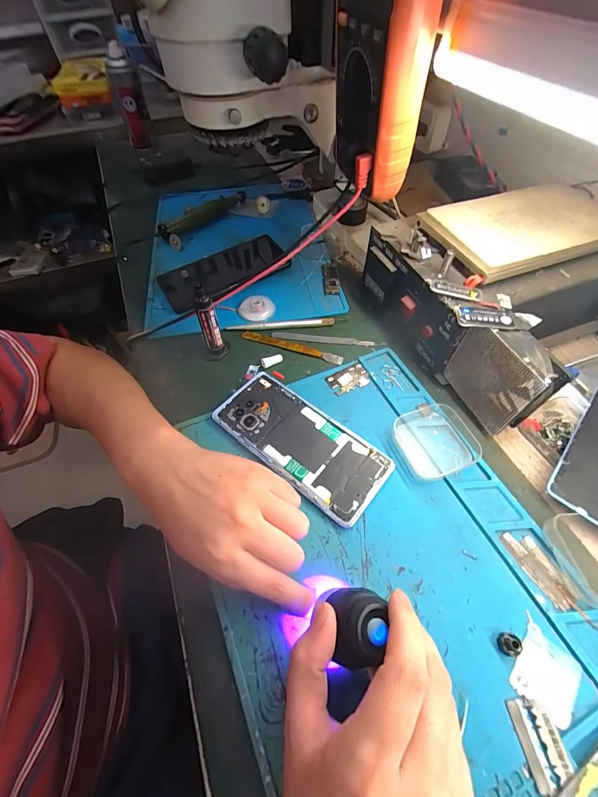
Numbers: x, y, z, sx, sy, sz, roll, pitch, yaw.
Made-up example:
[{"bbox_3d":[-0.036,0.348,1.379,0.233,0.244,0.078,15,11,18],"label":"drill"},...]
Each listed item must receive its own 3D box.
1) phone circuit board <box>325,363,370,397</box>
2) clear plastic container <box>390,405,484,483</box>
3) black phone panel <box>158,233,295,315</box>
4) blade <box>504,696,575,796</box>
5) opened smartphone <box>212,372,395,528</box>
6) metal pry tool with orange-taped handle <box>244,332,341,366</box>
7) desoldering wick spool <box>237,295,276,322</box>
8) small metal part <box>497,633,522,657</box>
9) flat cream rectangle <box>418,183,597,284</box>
[{"bbox_3d":[0.053,-0.020,0.353,0.045,0.004,0.027,-26,58,-14],"label":"phone circuit board"},{"bbox_3d":[0.126,0.037,0.302,0.069,0.016,0.062,-18,57,-10],"label":"clear plastic container"},{"bbox_3d":[-0.100,-0.172,0.451,0.167,0.016,0.074,-27,59,-15],"label":"black phone panel"},{"bbox_3d":[0.142,0.203,0.197,0.023,0.004,0.039,-14,55,6],"label":"blade"},{"bbox_3d":[0.001,0.038,0.309,0.163,0.011,0.073,36,64,23],"label":"opened smartphone"},{"bbox_3d":[-0.008,-0.061,0.382,0.120,0.004,0.011,16,58,13],"label":"metal pry tool with orange-taped handle"},{"bbox_3d":[-0.053,-0.112,0.416,0.042,0.011,0.042,-1,56,2],"label":"desoldering wick spool"},{"bbox_3d":[0.139,0.162,0.220,0.011,0.010,0.013,4,56,5],"label":"small metal part"},{"bbox_3d":[0.229,-0.175,0.342,0.186,0.018,0.113,-18,57,-10],"label":"flat cream rectangle"}]

